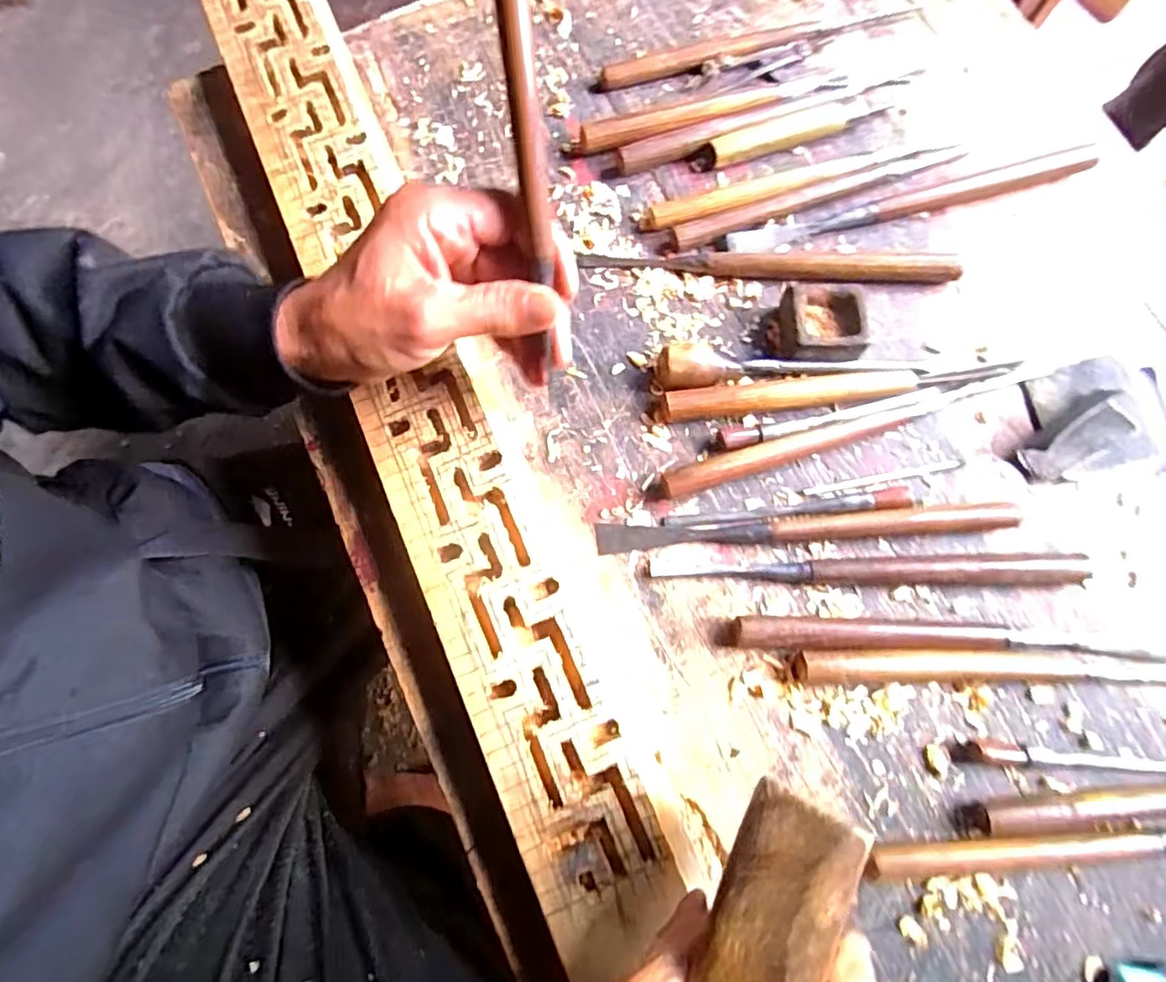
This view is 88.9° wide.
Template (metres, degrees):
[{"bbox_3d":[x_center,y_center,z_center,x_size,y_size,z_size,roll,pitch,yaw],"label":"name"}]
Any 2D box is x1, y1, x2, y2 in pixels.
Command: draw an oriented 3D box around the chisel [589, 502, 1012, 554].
[{"bbox_3d":[0.134,0.022,0.361,0.250,0.011,0.017,-4,76,0],"label":"chisel"}]

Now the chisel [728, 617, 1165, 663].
[{"bbox_3d":[0.207,0.085,0.342,0.241,0.012,0.017,2,76,1],"label":"chisel"}]

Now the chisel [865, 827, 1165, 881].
[{"bbox_3d":[0.277,0.189,0.318,0.253,0.013,0.020,-5,76,-1],"label":"chisel"}]

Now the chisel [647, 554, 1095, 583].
[{"bbox_3d":[0.168,0.046,0.353,0.253,0.014,0.015,0,76,0],"label":"chisel"}]

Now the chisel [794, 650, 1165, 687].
[{"bbox_3d":[0.248,0.101,0.338,0.249,0.014,0.018,1,76,1],"label":"chisel"}]

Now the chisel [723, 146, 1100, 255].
[{"bbox_3d":[0.224,-0.198,0.406,0.255,0.013,0.017,-14,76,-3],"label":"chisel"}]

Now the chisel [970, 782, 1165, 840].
[{"bbox_3d":[0.305,0.172,0.322,0.177,0.012,0.022,-5,76,-1],"label":"chisel"}]

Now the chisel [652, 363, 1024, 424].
[{"bbox_3d":[0.161,-0.063,0.377,0.227,0.017,0.020,-5,76,-1],"label":"chisel"}]

